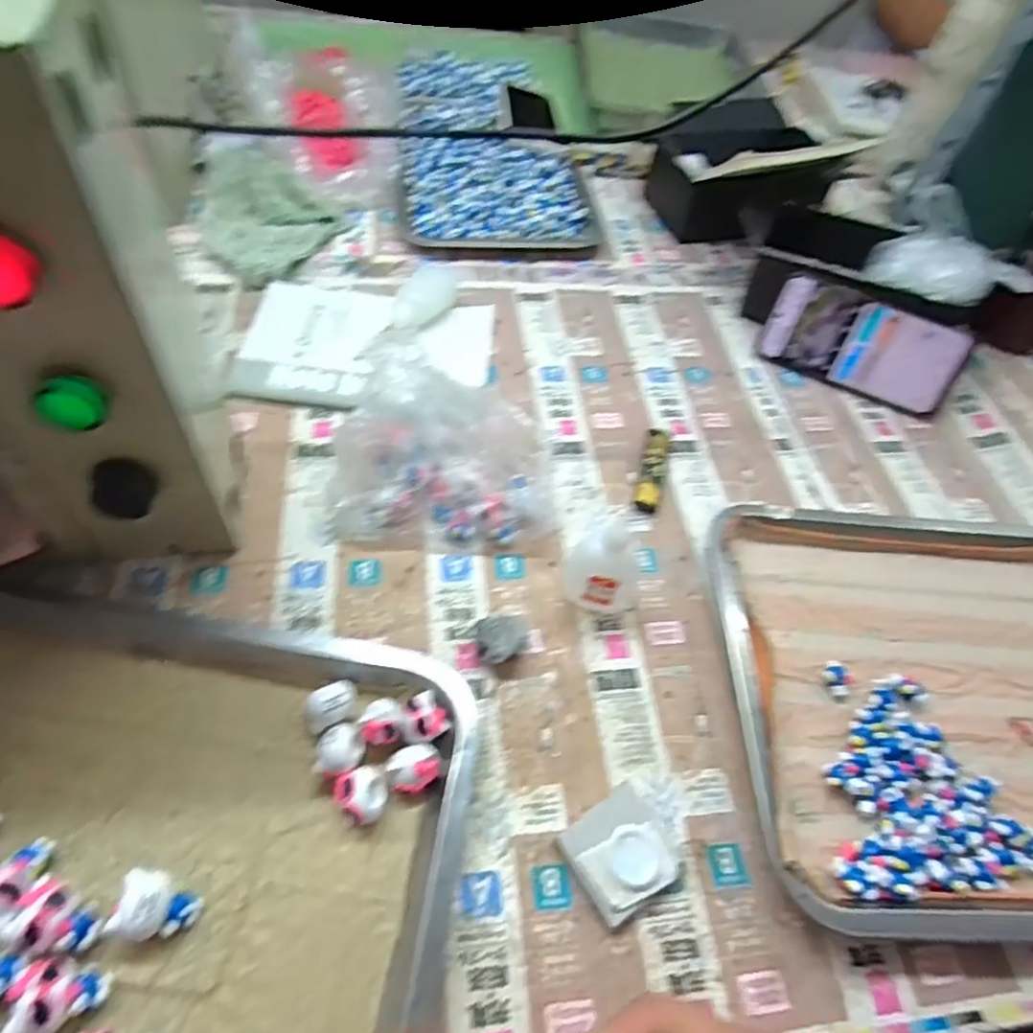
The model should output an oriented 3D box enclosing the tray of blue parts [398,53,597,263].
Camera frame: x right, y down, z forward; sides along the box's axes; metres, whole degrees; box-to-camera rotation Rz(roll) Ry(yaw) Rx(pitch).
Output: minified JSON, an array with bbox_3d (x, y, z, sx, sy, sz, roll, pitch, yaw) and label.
[{"bbox_3d":[-0.030,-0.433,0.747,0.208,0.033,0.402,-2,55,-9],"label":"tray of blue parts"}]

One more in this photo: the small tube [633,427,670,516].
[{"bbox_3d":[0.107,-0.038,0.501,0.020,0.012,0.086,17,55,5],"label":"small tube"}]

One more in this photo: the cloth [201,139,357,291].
[{"bbox_3d":[-0.235,-0.301,0.620,0.127,0.031,0.199,-9,57,-14],"label":"cloth"}]

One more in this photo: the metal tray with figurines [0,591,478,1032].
[{"bbox_3d":[-0.205,0.167,0.297,0.346,0.039,0.260,9,54,-1],"label":"metal tray with figurines"}]

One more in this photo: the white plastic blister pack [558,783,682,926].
[{"bbox_3d":[0.056,0.173,0.336,0.057,0.016,0.048,-27,62,-24],"label":"white plastic blister pack"}]

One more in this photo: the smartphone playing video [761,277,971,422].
[{"bbox_3d":[0.309,-0.155,0.576,0.162,0.082,0.010,25,23,9],"label":"smartphone playing video"}]

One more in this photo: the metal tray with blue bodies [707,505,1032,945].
[{"bbox_3d":[0.288,0.113,0.410,0.311,0.030,0.262,5,55,-4],"label":"metal tray with blue bodies"}]

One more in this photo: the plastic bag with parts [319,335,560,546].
[{"bbox_3d":[-0.050,-0.047,0.433,0.149,0.103,0.098,3,55,-5],"label":"plastic bag with parts"}]

